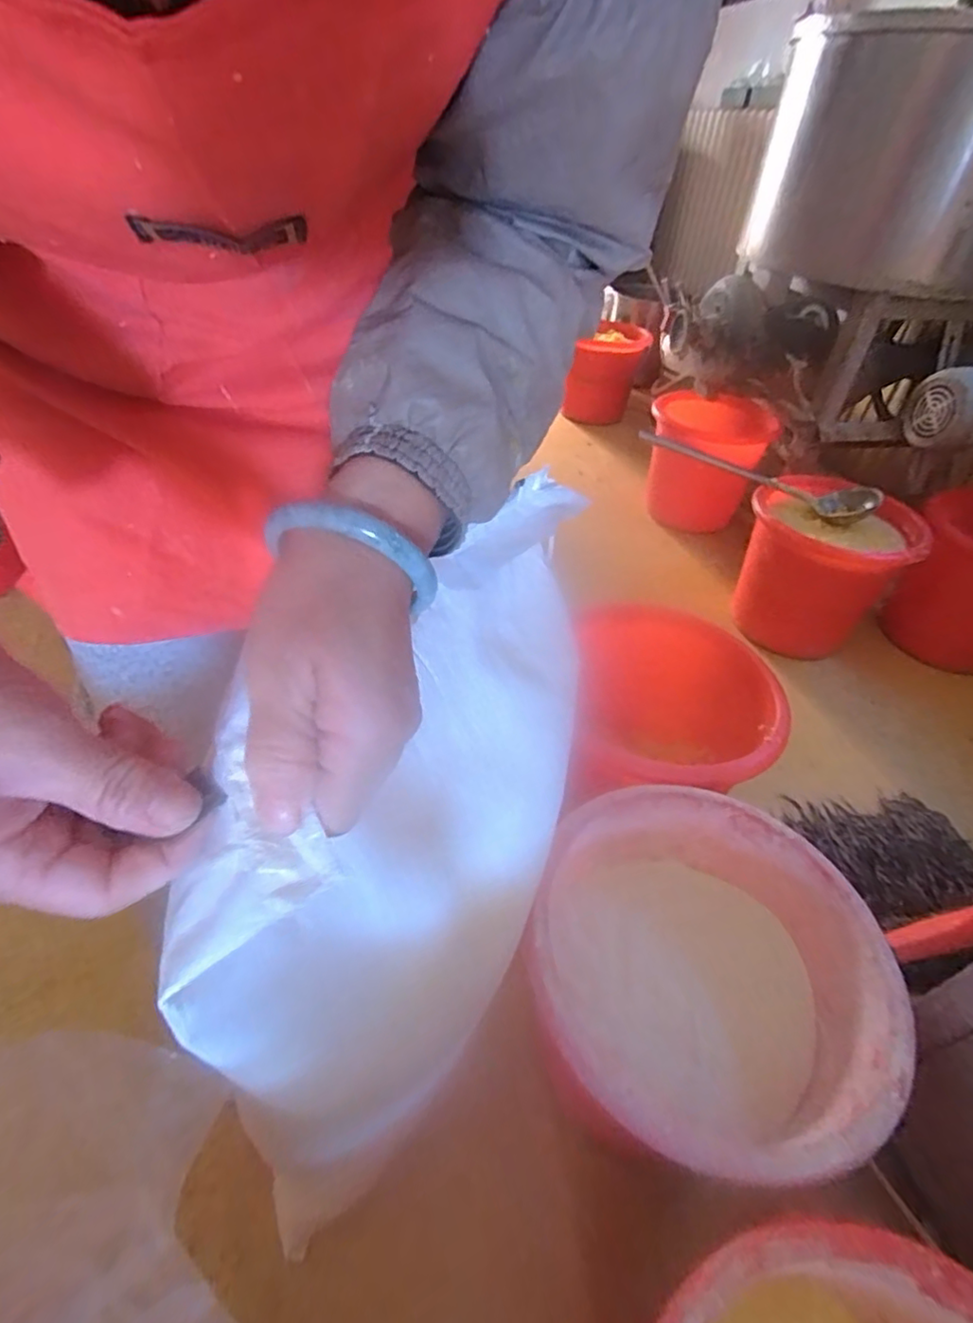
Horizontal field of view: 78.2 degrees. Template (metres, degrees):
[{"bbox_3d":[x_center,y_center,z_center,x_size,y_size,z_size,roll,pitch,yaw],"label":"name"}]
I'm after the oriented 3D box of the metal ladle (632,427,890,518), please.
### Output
[{"bbox_3d":[0.554,-0.407,1.285,0.519,0.068,0.085,26,47,22],"label":"metal ladle"}]

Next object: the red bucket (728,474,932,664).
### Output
[{"bbox_3d":[0.674,-0.206,1.248,0.290,0.241,0.290,3,43,-2],"label":"red bucket"}]

